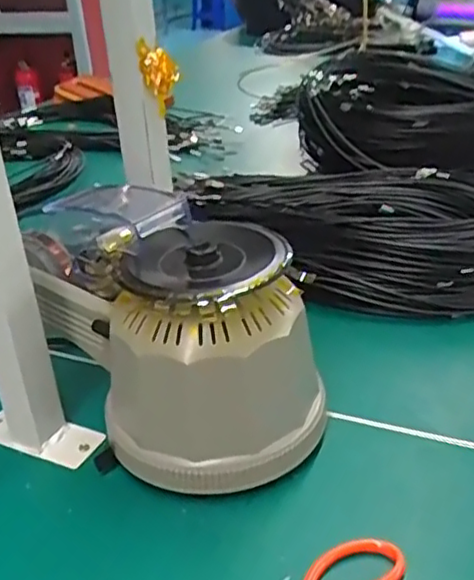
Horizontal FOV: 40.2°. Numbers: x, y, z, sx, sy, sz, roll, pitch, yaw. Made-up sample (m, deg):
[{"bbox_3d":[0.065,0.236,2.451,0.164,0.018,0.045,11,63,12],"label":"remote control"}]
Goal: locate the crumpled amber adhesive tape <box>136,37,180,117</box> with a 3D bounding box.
[{"bbox_3d":[-0.063,-0.176,0.532,0.030,0.057,0.016,-6,28,-1],"label":"crumpled amber adhesive tape"}]

